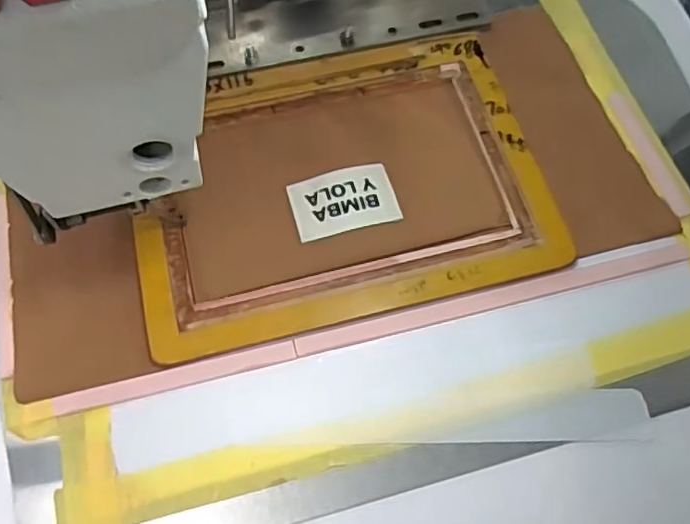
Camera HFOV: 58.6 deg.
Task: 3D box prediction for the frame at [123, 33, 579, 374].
[{"bbox_3d":[-0.004,-0.047,0.350,0.227,0.006,0.166,-12,68,-7],"label":"frame"}]

